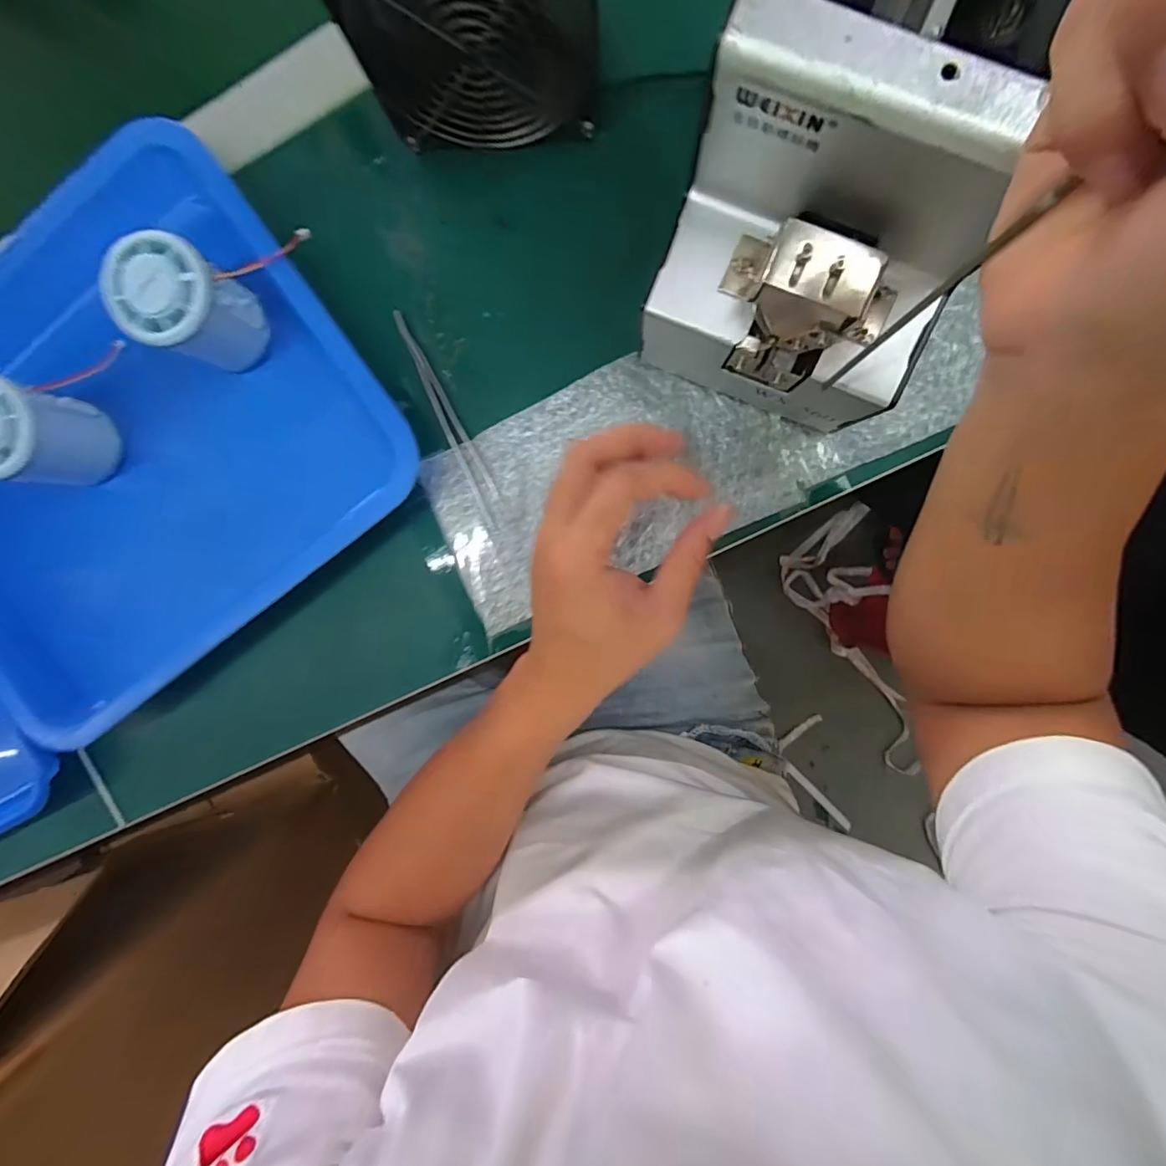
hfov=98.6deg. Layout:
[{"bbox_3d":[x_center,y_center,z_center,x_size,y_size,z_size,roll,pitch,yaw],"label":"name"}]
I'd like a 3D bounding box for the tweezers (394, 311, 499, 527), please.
[{"bbox_3d":[-0.083,-0.103,0.315,0.013,0.010,0.138,-23,93,7],"label":"tweezers"}]

